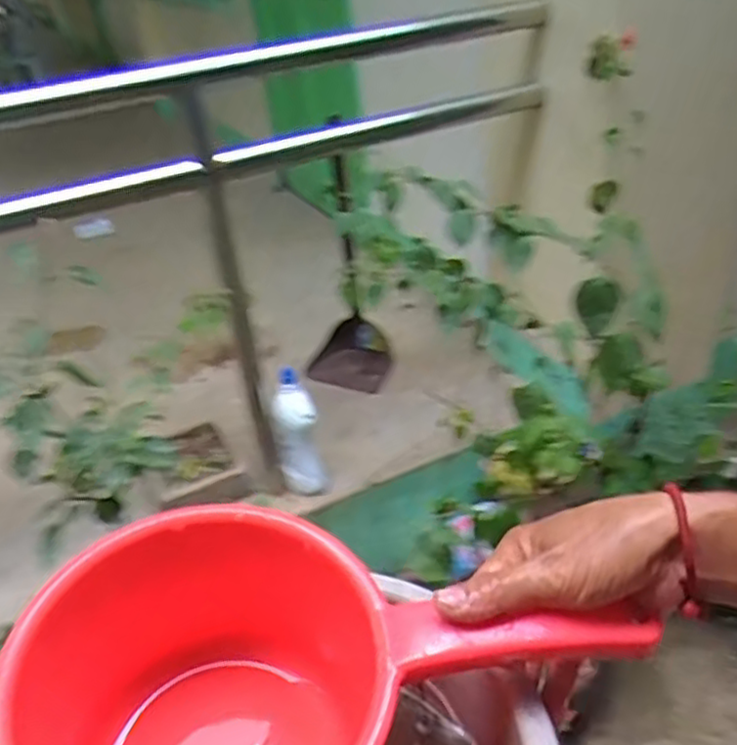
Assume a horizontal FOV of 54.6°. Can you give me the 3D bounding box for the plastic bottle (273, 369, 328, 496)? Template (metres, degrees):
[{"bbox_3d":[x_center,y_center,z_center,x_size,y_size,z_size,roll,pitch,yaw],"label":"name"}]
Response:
[{"bbox_3d":[-0.148,0.138,1.521,0.089,0.293,0.072,-14,33,-10],"label":"plastic bottle"}]

